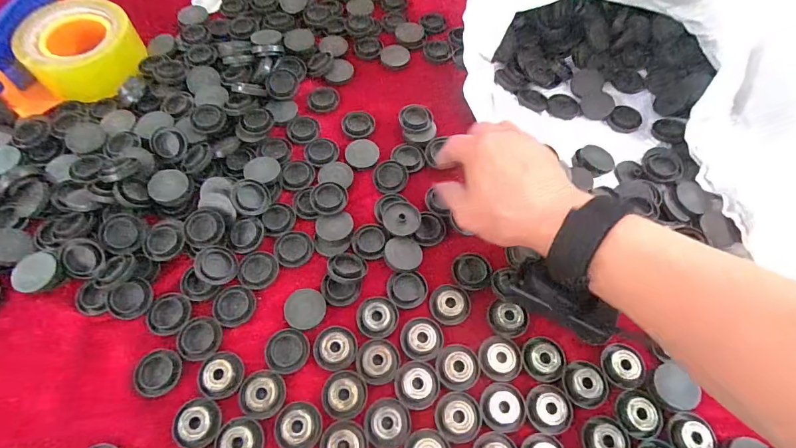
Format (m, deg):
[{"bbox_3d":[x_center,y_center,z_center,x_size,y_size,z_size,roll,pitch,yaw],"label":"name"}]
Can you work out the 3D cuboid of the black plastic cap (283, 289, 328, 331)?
[{"bbox_3d":[-0.074,0.067,0.329,0.032,0.004,0.032,1,64,-2],"label":"black plastic cap"}]

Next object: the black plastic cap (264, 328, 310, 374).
[{"bbox_3d":[-0.085,0.097,0.316,0.033,0.004,0.033,1,64,-2],"label":"black plastic cap"}]

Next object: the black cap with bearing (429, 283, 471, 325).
[{"bbox_3d":[0.043,0.064,0.334,0.033,0.004,0.033,1,64,-2],"label":"black cap with bearing"}]

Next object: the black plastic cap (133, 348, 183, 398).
[{"bbox_3d":[-0.180,0.111,0.307,0.033,0.004,0.033,1,64,-2],"label":"black plastic cap"}]

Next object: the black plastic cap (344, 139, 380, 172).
[{"bbox_3d":[-0.034,-0.067,0.395,0.031,0.004,0.037,-7,65,-6],"label":"black plastic cap"}]

